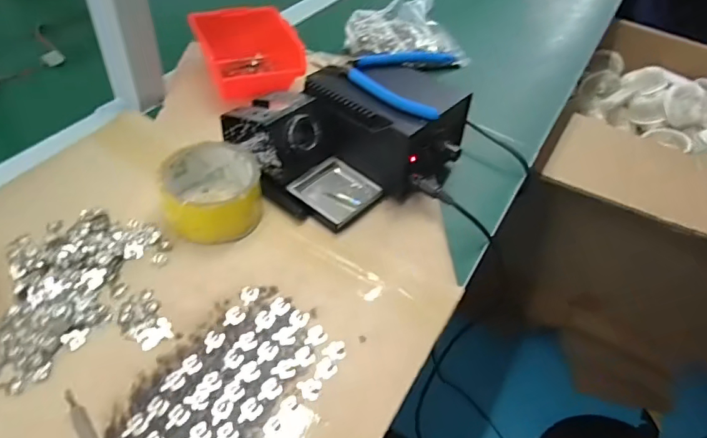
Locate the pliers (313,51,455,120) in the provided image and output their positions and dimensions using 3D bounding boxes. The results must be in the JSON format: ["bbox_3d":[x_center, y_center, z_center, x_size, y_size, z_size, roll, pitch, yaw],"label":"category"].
[{"bbox_3d":[0.030,-0.153,0.498,0.132,0.010,0.123,17,48,7],"label":"pliers"}]

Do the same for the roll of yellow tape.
[{"bbox_3d":[-0.127,-0.025,0.439,0.083,0.050,0.079,4,46,-4],"label":"roll of yellow tape"}]

